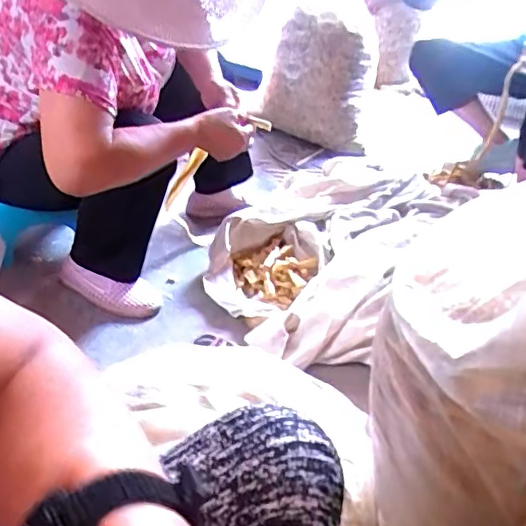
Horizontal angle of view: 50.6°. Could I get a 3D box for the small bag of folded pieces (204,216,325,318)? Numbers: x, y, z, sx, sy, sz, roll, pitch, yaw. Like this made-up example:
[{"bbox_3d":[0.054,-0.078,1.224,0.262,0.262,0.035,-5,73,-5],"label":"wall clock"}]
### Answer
[{"bbox_3d":[-0.004,0.013,1.102,0.231,0.123,0.248,8,34,3],"label":"small bag of folded pieces"}]

